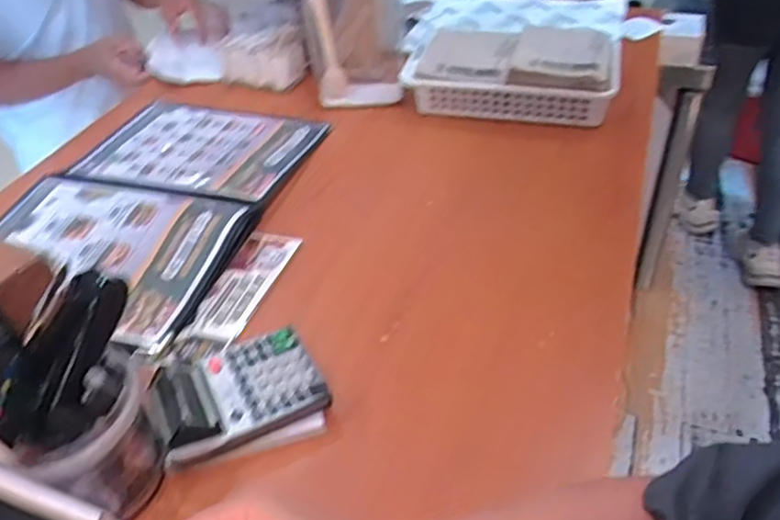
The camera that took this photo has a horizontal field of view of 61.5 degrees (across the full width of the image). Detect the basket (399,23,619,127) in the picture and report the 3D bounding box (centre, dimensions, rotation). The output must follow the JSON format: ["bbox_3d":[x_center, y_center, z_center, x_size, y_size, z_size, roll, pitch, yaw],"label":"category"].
[{"bbox_3d":[0.179,-0.285,0.978,0.297,0.095,0.176,8,42,13],"label":"basket"}]

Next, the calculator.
[{"bbox_3d":[-0.129,0.108,0.559,0.136,0.039,0.098,-18,43,-16],"label":"calculator"}]

